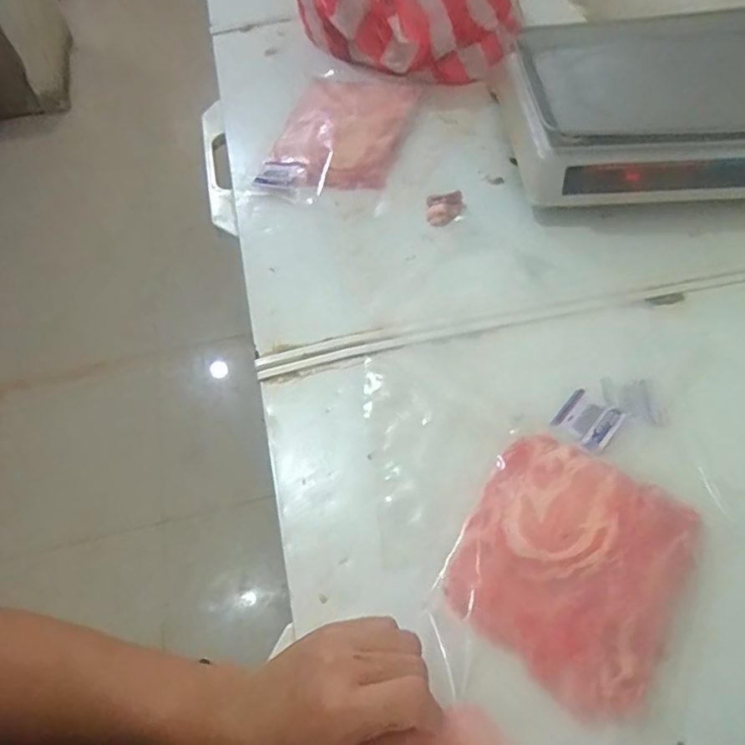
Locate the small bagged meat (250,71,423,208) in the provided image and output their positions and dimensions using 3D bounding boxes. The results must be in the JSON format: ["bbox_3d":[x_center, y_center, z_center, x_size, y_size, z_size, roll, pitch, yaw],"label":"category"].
[{"bbox_3d":[-0.041,-0.341,0.808,0.173,0.037,0.267,16,59,12],"label":"small bagged meat"}]

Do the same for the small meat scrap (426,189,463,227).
[{"bbox_3d":[0.091,-0.206,0.713,0.044,0.012,0.054,1,57,3],"label":"small meat scrap"}]

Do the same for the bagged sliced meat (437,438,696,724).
[{"bbox_3d":[0.159,0.152,0.459,0.163,0.023,0.187,27,62,19],"label":"bagged sliced meat"}]

